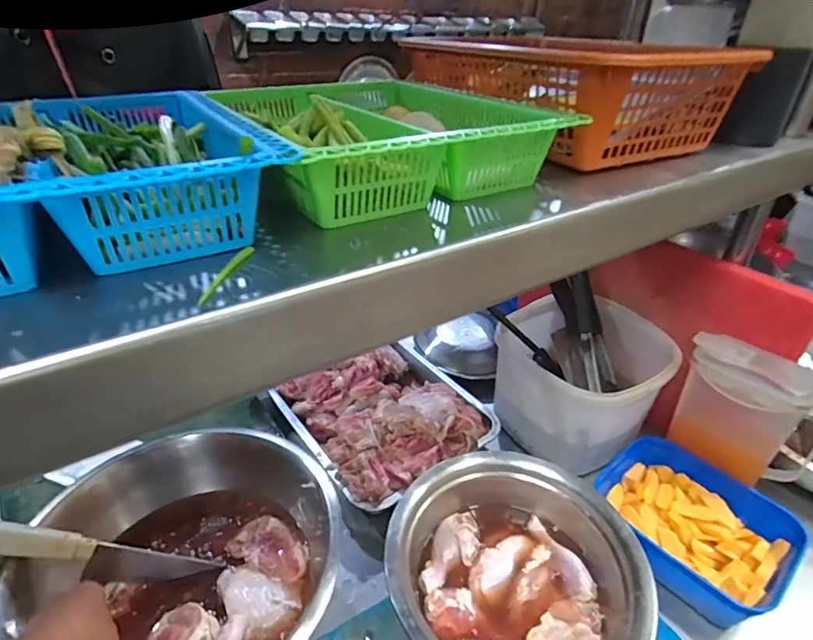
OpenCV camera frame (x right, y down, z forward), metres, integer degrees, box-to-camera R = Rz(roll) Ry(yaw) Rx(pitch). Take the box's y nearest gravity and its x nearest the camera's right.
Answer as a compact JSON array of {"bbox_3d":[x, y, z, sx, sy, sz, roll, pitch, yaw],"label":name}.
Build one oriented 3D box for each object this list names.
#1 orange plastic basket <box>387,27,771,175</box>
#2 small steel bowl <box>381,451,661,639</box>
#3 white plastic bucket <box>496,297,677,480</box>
[{"bbox_3d":[0.156,-0.234,0.489,0.196,0.081,0.282,-15,36,-23],"label":"orange plastic basket"},{"bbox_3d":[0.111,0.266,0.496,0.243,0.104,0.244,0,33,0],"label":"small steel bowl"},{"bbox_3d":[0.251,0.083,0.732,0.208,0.156,0.226,0,33,0],"label":"white plastic bucket"}]

